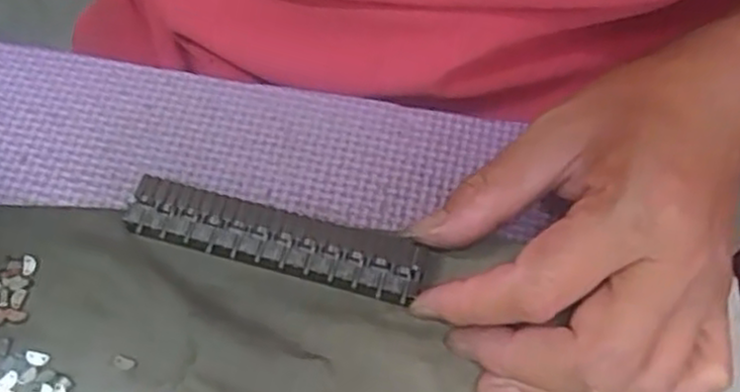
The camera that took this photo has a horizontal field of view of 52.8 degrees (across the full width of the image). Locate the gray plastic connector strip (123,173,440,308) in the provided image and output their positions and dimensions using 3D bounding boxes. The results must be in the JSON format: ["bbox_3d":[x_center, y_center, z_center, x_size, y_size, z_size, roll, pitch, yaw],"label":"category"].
[{"bbox_3d":[-0.029,0.014,0.240,0.099,0.004,0.021,14,61,5],"label":"gray plastic connector strip"}]

